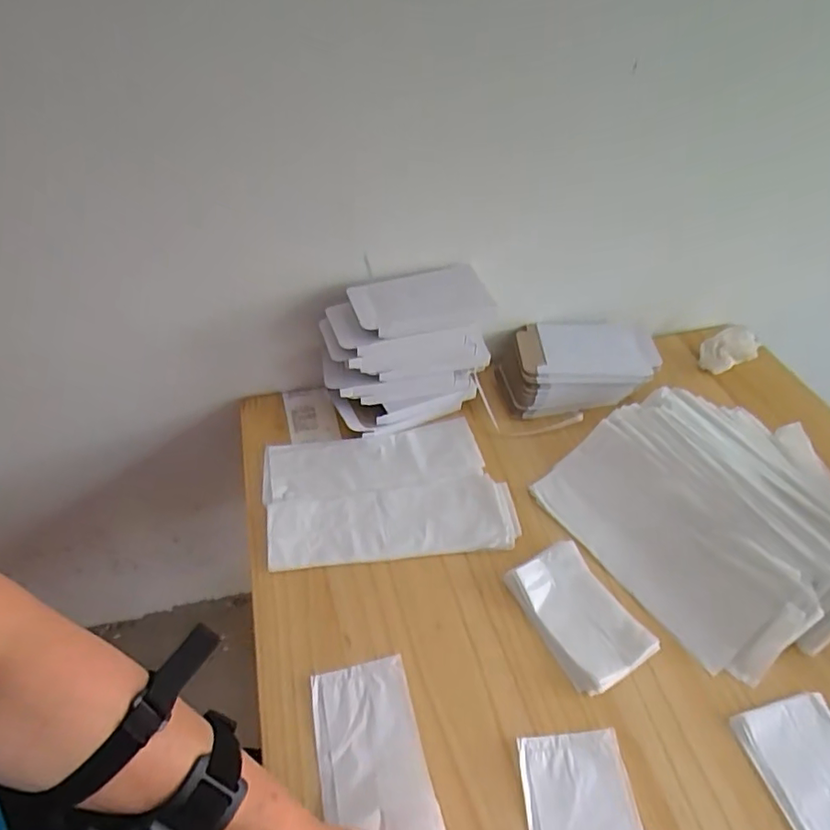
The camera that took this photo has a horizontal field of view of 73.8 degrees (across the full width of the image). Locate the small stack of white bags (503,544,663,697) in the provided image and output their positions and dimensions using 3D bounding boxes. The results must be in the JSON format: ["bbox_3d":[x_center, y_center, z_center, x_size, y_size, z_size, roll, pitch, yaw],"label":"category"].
[{"bbox_3d":[0.156,0.190,0.532,0.083,0.015,0.130,-21,50,-19],"label":"small stack of white bags"}]

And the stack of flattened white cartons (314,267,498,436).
[{"bbox_3d":[-0.015,-0.075,0.683,0.193,0.161,0.099,-18,49,-16],"label":"stack of flattened white cartons"}]

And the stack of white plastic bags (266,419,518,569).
[{"bbox_3d":[-0.034,0.087,0.630,0.263,0.014,0.177,-9,47,-9],"label":"stack of white plastic bags"}]

